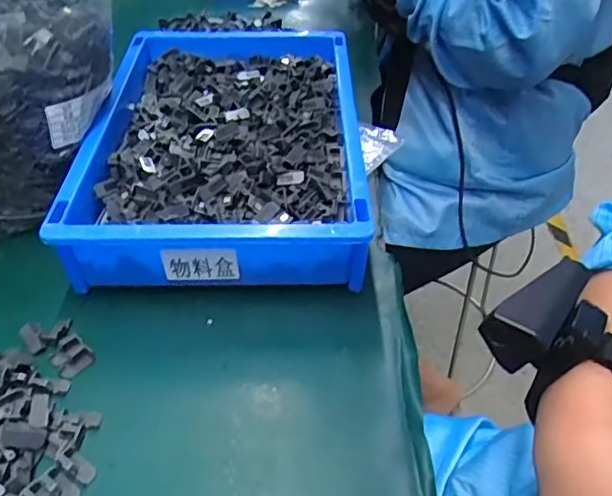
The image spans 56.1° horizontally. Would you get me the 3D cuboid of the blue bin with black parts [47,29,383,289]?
[{"bbox_3d":[-0.064,-0.086,0.492,0.206,0.078,0.312,-1,42,-1],"label":"blue bin with black parts"}]

